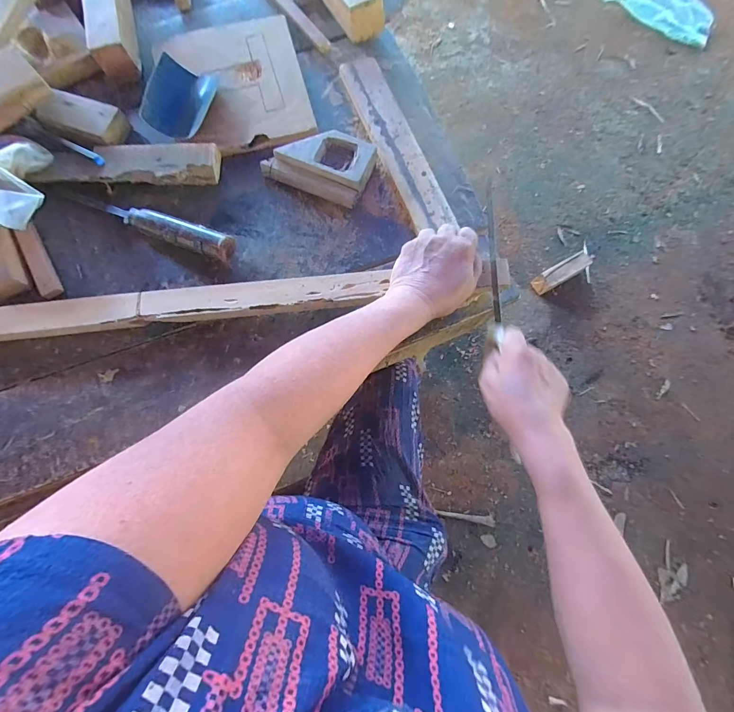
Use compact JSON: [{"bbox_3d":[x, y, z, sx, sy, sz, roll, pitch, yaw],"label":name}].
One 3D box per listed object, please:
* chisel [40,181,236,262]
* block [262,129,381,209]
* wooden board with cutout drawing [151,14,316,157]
[{"bbox_3d":[-0.276,-0.162,0.426,0.250,0.032,0.029,19,77,3],"label":"chisel"},{"bbox_3d":[-0.057,-0.241,0.442,0.123,0.030,0.072,22,78,3],"label":"block"},{"bbox_3d":[-0.170,-0.355,0.469,0.173,0.011,0.197,-13,78,-5],"label":"wooden board with cutout drawing"}]

